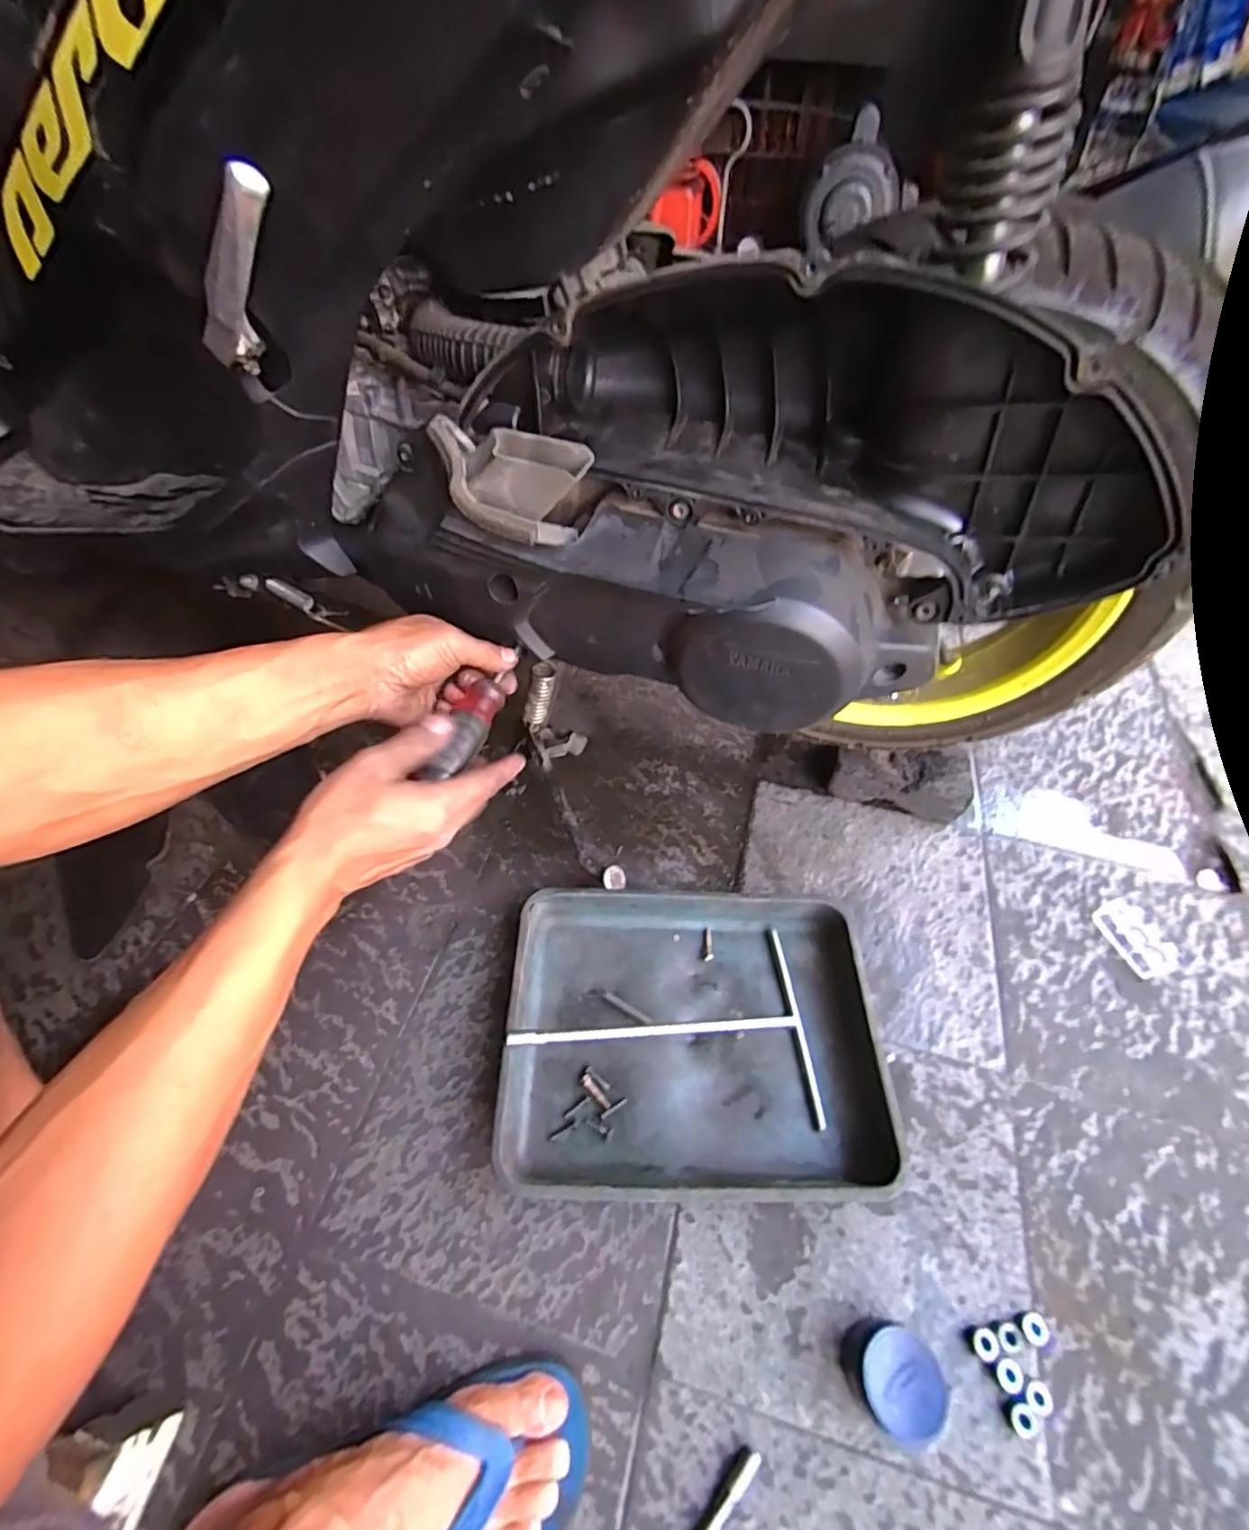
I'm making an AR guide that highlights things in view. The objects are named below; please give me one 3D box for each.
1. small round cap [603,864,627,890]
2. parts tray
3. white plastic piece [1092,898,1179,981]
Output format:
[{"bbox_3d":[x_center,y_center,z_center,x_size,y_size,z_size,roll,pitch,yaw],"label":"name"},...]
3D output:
[{"bbox_3d":[-0.012,0.128,0.662,0.028,0.010,0.030,13,52,-25],"label":"small round cap"},{"bbox_3d":[0.067,0.261,0.578,0.350,0.052,0.270,2,53,-2],"label":"parts tray"},{"bbox_3d":[0.591,0.198,0.678,0.065,0.010,0.083,-13,55,-12],"label":"white plastic piece"}]

